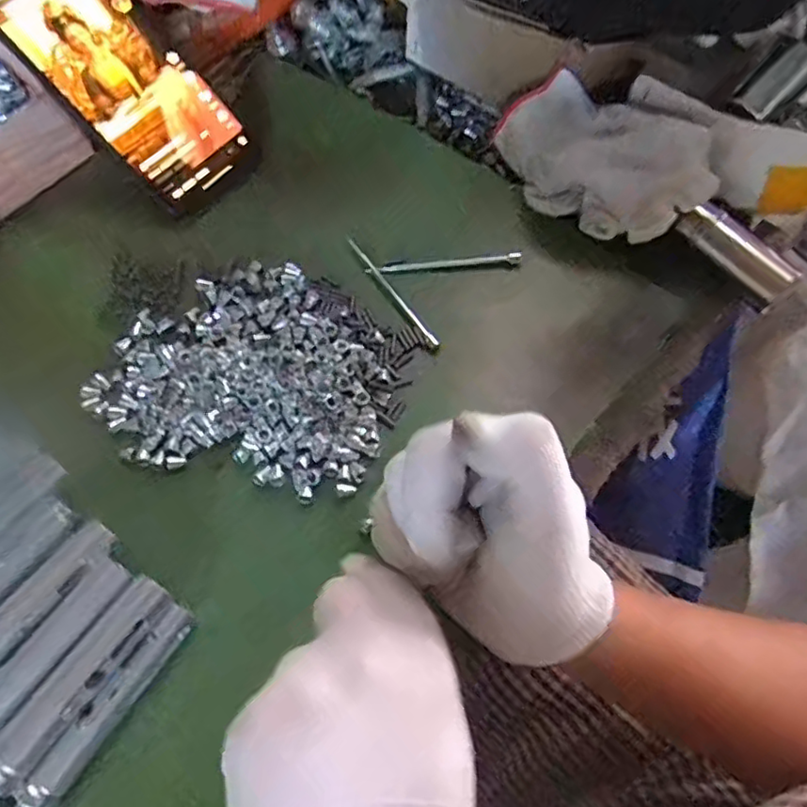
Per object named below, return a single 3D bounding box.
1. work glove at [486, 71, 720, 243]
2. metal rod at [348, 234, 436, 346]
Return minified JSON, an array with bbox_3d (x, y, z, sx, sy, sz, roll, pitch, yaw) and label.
[{"bbox_3d":[0.110,-0.138,0.357,0.127,0.057,0.061,31,69,12],"label":"work glove"},{"bbox_3d":[-0.007,-0.065,0.354,0.004,0.004,0.088,-32,70,-14],"label":"metal rod"}]

